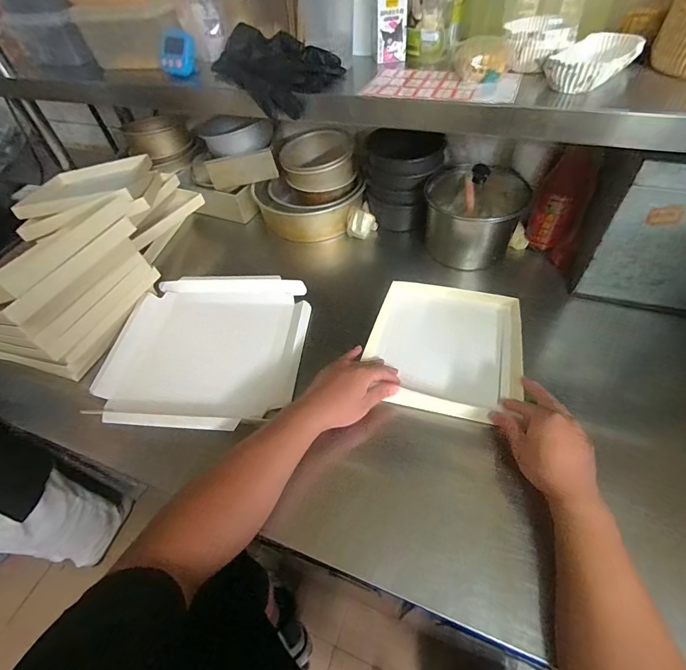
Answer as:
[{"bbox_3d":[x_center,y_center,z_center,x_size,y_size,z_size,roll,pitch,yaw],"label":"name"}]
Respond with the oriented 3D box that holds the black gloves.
[{"bbox_3d":[-0.102,-0.422,0.596,0.134,0.066,0.214,-34,57,-19],"label":"black gloves"}]

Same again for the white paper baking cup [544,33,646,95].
[{"bbox_3d":[0.321,-0.354,0.482,0.078,0.030,0.138,35,63,28],"label":"white paper baking cup"}]

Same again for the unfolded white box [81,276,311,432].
[{"bbox_3d":[-0.236,0.020,0.659,0.333,0.050,0.326,3,53,8],"label":"unfolded white box"}]

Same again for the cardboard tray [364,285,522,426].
[{"bbox_3d":[0.171,0.009,0.629,0.237,0.028,0.265,14,55,16],"label":"cardboard tray"}]

